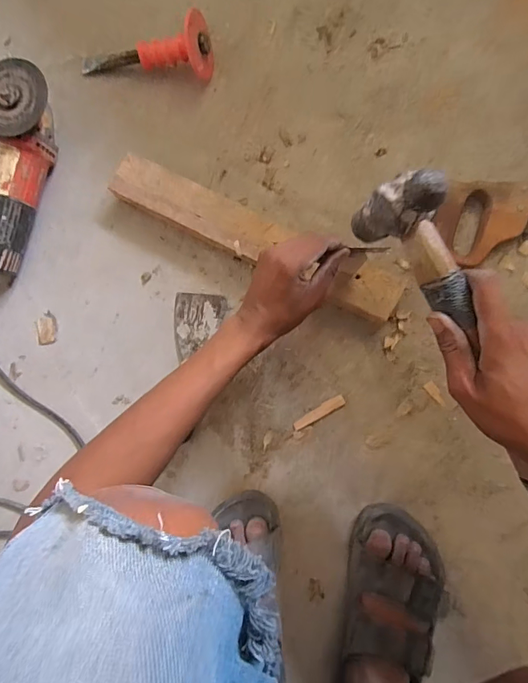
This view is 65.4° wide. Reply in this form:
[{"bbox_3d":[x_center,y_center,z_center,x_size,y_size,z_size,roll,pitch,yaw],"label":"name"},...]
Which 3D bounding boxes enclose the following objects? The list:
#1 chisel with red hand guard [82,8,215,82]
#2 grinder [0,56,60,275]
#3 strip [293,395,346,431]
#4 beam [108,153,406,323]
[{"bbox_3d":[-0.172,-0.410,0.571,0.201,0.062,0.067,7,87,6],"label":"chisel with red hand guard"},{"bbox_3d":[-0.335,-0.225,0.560,0.092,0.086,0.268,8,87,6],"label":"grinder"},{"bbox_3d":[0.072,0.094,0.538,0.074,0.004,0.015,-29,84,3],"label":"strip"},{"bbox_3d":[-0.012,-0.137,0.542,0.397,0.046,0.063,27,89,6],"label":"beam"}]

